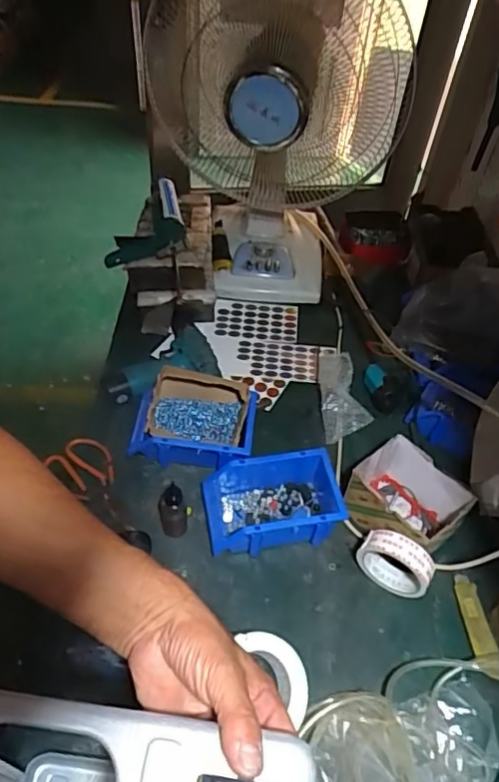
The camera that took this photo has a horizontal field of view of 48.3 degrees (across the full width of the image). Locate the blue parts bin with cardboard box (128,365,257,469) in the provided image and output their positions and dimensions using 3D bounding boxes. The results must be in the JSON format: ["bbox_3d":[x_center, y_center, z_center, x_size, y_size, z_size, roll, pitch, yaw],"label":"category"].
[{"bbox_3d":[-0.085,0.049,0.831,0.179,0.124,0.111,6,48,0],"label":"blue parts bin with cardboard box"}]

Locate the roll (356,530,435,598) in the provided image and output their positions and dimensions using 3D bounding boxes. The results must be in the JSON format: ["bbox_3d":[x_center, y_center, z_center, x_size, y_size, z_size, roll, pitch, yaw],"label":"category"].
[{"bbox_3d":[0.189,0.223,0.725,0.091,0.093,0.032,26,51,18],"label":"roll"}]

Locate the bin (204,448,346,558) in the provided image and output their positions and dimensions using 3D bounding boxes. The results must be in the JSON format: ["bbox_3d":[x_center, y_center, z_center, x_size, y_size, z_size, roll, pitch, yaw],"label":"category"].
[{"bbox_3d":[0.031,0.158,0.783,0.183,0.077,0.114,-6,49,-10],"label":"bin"}]

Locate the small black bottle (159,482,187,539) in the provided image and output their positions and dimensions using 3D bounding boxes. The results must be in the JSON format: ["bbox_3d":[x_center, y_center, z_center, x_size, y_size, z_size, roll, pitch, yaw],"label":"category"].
[{"bbox_3d":[-0.106,0.172,0.770,0.035,0.110,0.036,-6,49,-10],"label":"small black bottle"}]

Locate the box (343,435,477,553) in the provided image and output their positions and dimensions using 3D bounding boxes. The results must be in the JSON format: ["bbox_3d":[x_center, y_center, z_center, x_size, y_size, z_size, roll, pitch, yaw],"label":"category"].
[{"bbox_3d":[0.215,0.161,0.781,0.142,0.095,0.124,38,56,25],"label":"box"}]

